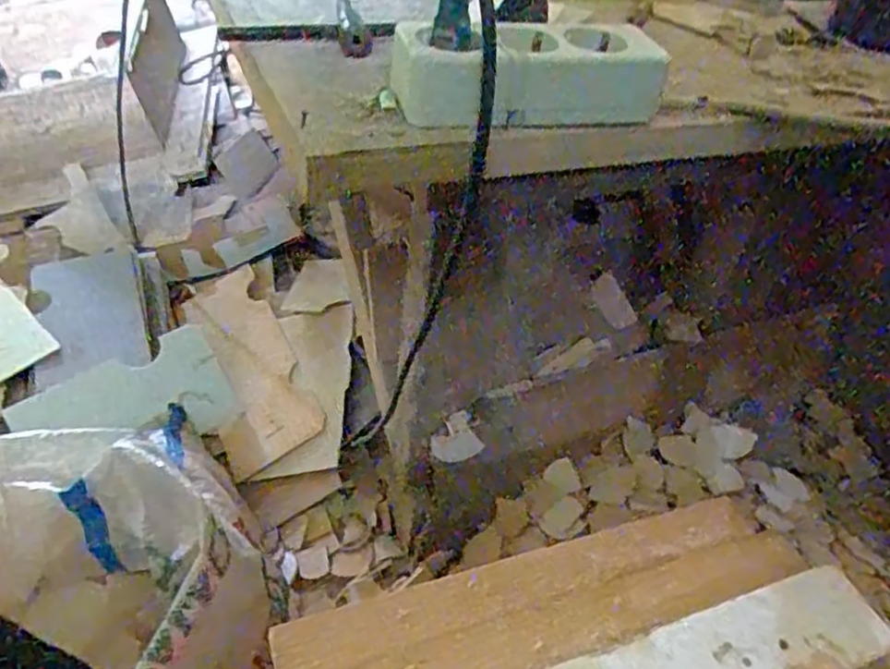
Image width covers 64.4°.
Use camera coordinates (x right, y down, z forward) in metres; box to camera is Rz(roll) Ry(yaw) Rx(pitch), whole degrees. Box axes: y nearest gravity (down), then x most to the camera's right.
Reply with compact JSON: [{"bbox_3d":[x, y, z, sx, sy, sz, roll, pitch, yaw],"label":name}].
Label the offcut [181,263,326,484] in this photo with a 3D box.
[{"bbox_3d":[-0.285,0.040,1.001,0.133,0.016,0.368,-27,59,-10],"label":"offcut"}]

